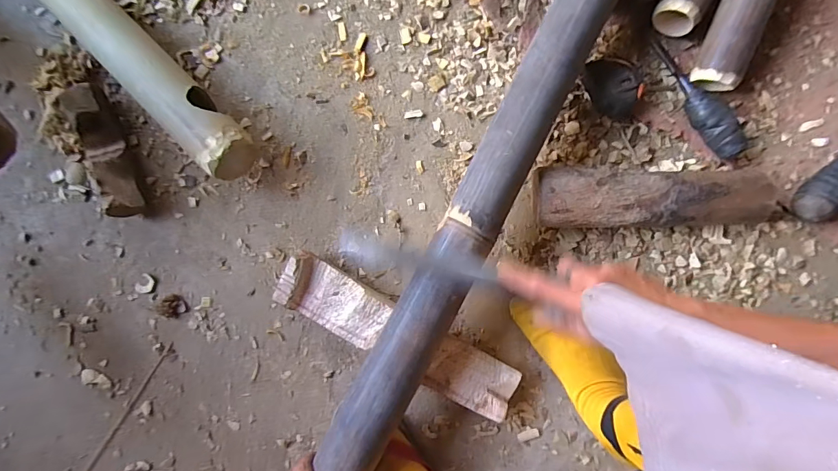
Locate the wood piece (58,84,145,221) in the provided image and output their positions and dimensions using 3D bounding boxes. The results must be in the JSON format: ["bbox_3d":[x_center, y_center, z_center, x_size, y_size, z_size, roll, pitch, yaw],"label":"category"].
[{"bbox_3d":[-0.396,-0.105,0.513,0.045,0.055,0.162,-21,88,3],"label":"wood piece"}]

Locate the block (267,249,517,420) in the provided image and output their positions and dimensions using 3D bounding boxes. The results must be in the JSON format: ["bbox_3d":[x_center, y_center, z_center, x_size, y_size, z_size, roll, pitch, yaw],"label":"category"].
[{"bbox_3d":[-0.024,0.123,0.500,0.314,0.057,0.071,29,91,3],"label":"block"}]

